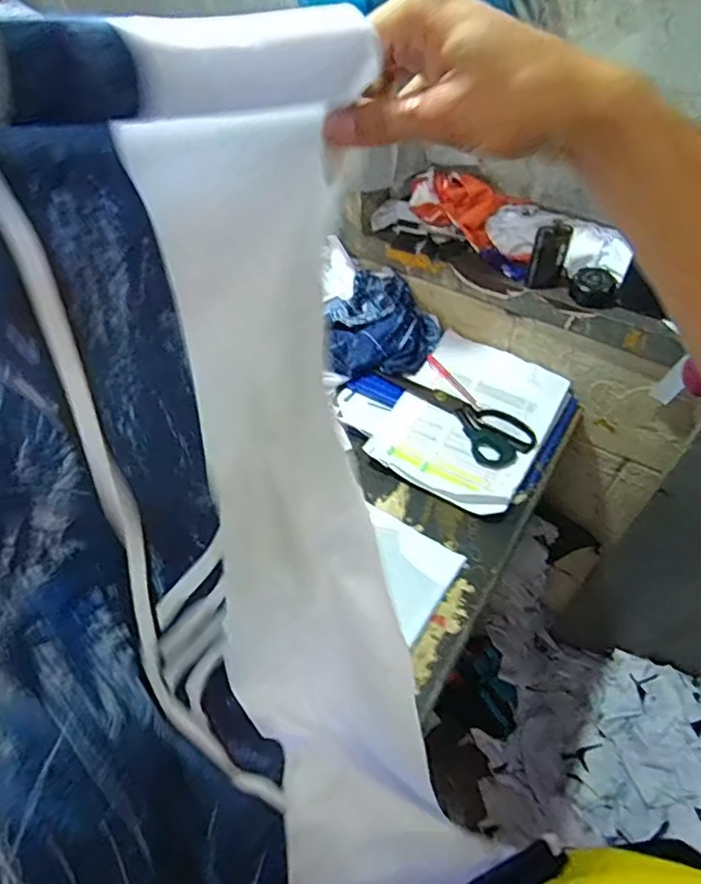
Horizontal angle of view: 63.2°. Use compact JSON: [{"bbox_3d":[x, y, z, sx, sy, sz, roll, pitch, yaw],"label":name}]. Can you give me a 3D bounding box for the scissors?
[{"bbox_3d":[0.164,-0.056,0.865,0.096,0.022,0.243,-33,58,-21],"label":"scissors"}]

